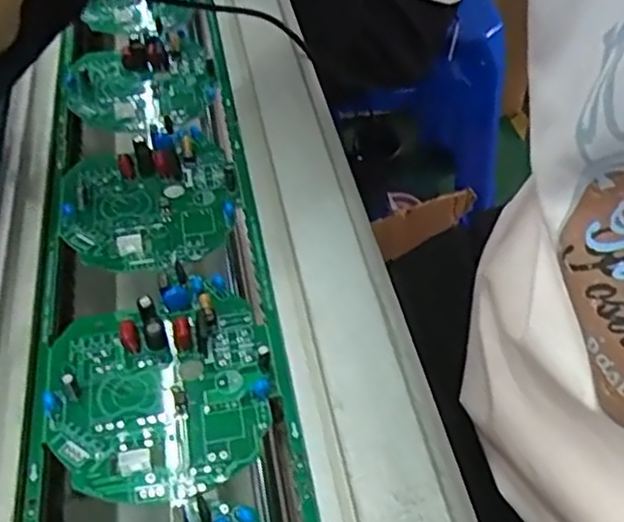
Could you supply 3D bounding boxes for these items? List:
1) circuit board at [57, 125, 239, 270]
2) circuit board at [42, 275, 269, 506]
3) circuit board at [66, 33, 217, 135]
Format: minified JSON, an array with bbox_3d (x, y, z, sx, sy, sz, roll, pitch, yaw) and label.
[{"bbox_3d":[-0.078,-0.032,0.331,0.079,0.015,0.086,-12,49,-10],"label":"circuit board"},{"bbox_3d":[-0.057,0.045,0.259,0.080,0.015,0.085,-13,49,-10],"label":"circuit board"},{"bbox_3d":[-0.094,-0.100,0.391,0.080,0.015,0.077,-19,50,-15],"label":"circuit board"}]

